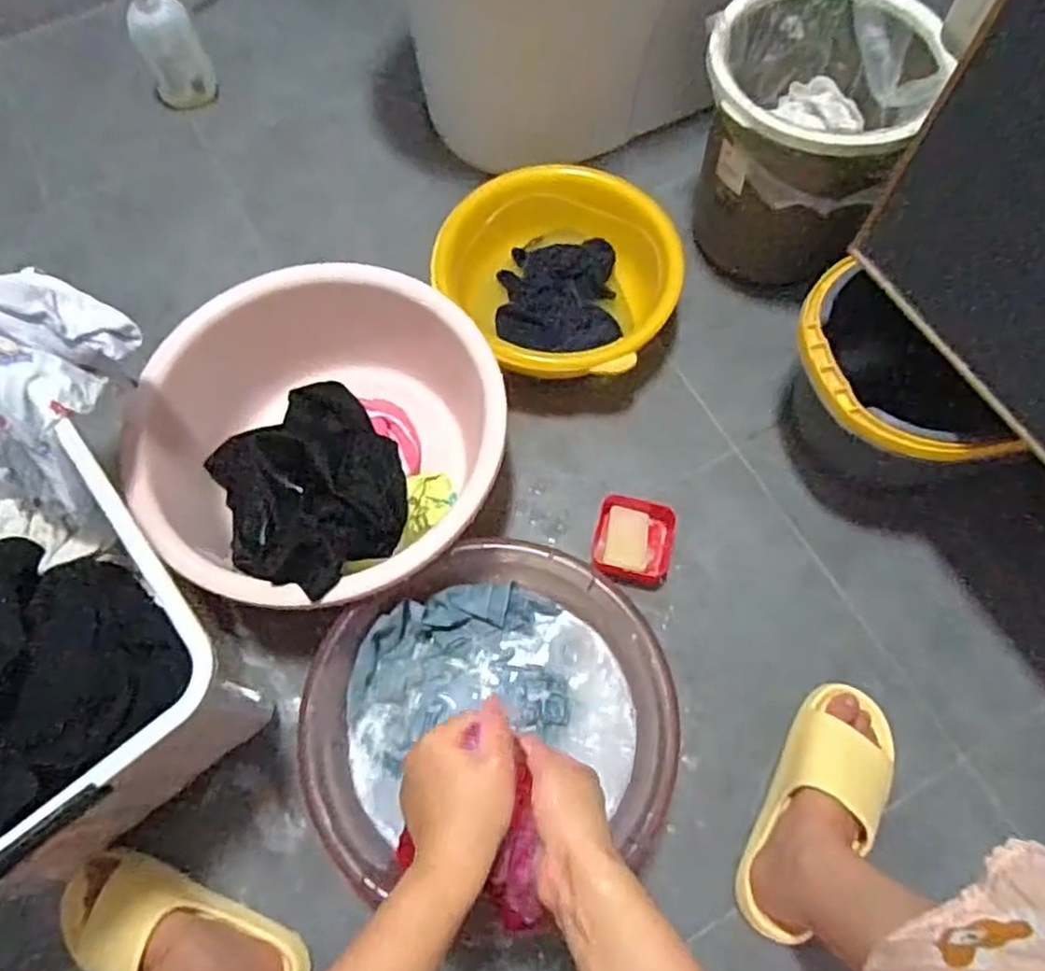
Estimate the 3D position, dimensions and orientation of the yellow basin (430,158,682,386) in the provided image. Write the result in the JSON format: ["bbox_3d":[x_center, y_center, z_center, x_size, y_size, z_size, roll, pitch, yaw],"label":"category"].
[{"bbox_3d":[0.049,-0.248,0.913,0.262,0.105,0.287,-36,72,-14],"label":"yellow basin"}]

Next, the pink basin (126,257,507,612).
[{"bbox_3d":[-0.217,-0.040,0.823,0.382,0.189,0.366,0,67,0],"label":"pink basin"}]

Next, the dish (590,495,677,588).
[{"bbox_3d":[0.130,0.065,0.832,0.092,0.035,0.095,0,67,0],"label":"dish"}]

